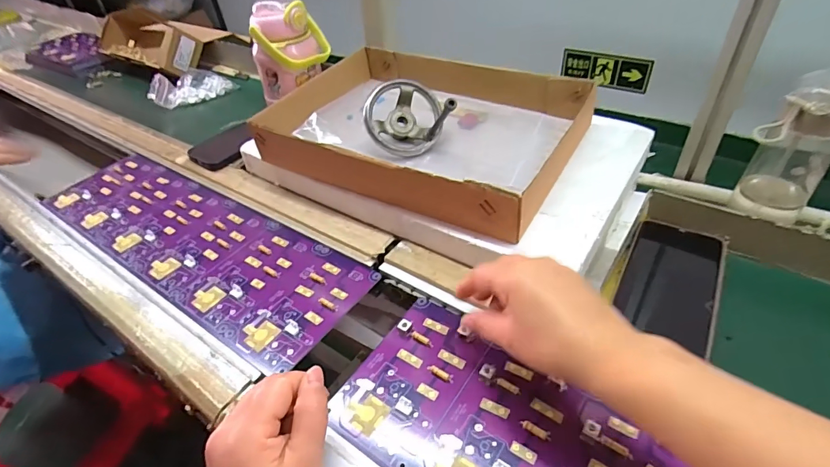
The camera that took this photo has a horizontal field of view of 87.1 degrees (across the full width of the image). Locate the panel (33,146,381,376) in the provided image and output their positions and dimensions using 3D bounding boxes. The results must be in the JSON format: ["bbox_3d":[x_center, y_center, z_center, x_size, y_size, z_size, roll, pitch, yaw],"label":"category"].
[{"bbox_3d":[-0.273,-0.002,0.525,0.487,0.016,0.141,23,46,28],"label":"panel"}]

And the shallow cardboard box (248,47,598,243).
[{"bbox_3d":[0.009,-0.135,0.535,0.351,0.059,0.261,20,48,26],"label":"shallow cardboard box"}]

